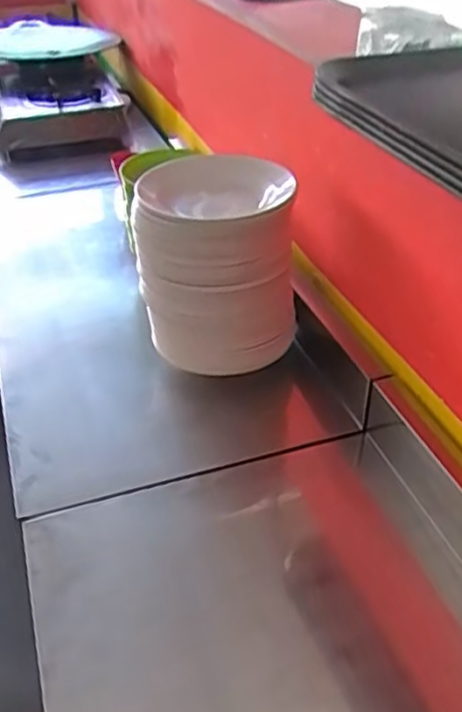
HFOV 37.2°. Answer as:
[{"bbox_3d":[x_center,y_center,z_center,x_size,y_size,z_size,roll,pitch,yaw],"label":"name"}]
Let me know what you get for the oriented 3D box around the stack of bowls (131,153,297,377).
[{"bbox_3d":[-0.032,-0.142,1.063,0.210,0.275,0.224,-11,37,-13],"label":"stack of bowls"}]

